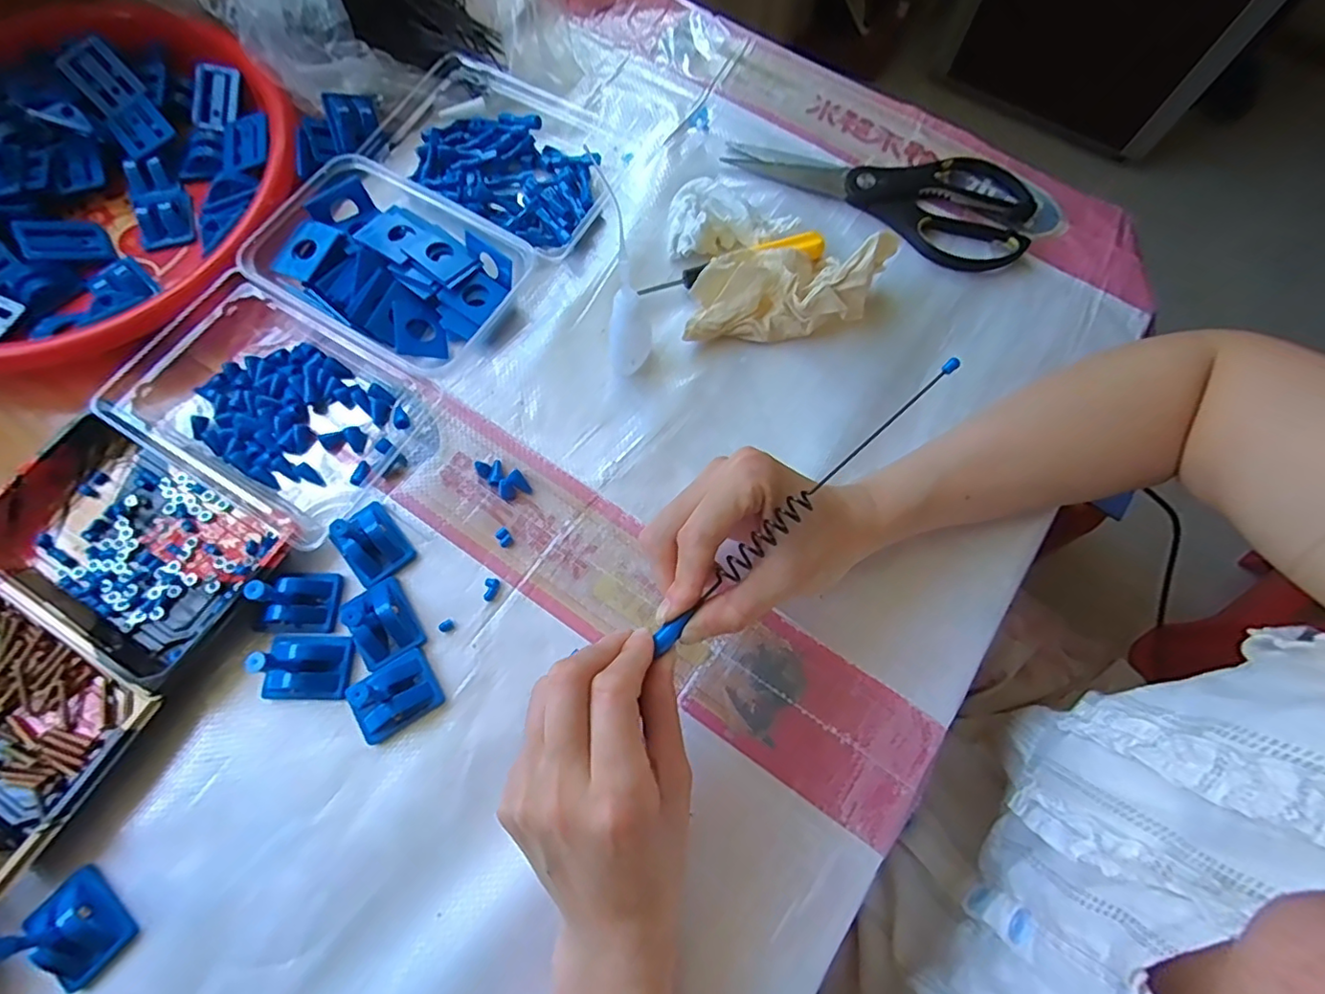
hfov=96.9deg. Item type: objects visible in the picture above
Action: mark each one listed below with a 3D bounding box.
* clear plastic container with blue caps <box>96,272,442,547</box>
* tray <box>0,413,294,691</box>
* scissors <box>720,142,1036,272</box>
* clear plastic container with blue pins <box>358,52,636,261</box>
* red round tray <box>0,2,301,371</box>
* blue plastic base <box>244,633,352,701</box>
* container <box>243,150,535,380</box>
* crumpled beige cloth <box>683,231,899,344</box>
[{"bbox_3d":[-0.242,-0.060,0.364,0.184,0.031,0.119,30,74,9],"label":"clear plastic container with blue caps"},{"bbox_3d":[-0.305,0.026,0.335,0.160,0.025,0.099,30,74,9],"label":"tray"},{"bbox_3d":[0.166,-0.238,0.434,0.214,0.011,0.097,30,74,9],"label":"scissors"},{"bbox_3d":[-0.116,-0.261,0.431,0.179,0.034,0.124,31,74,9],"label":"clear plastic container with blue pins"},{"bbox_3d":[-0.413,-0.230,0.408,0.287,0.042,0.301,0,72,-1],"label":"red round tray"},{"bbox_3d":[-0.197,0.088,0.308,0.043,0.044,0.035,0,72,-1],"label":"blue plastic base"},{"bbox_3d":[-0.181,-0.153,0.392,0.156,0.036,0.111,30,74,9],"label":"container"},{"bbox_3d":[0.080,-0.141,0.381,0.129,0.049,0.063,-4,72,-2],"label":"crumpled beige cloth"}]

